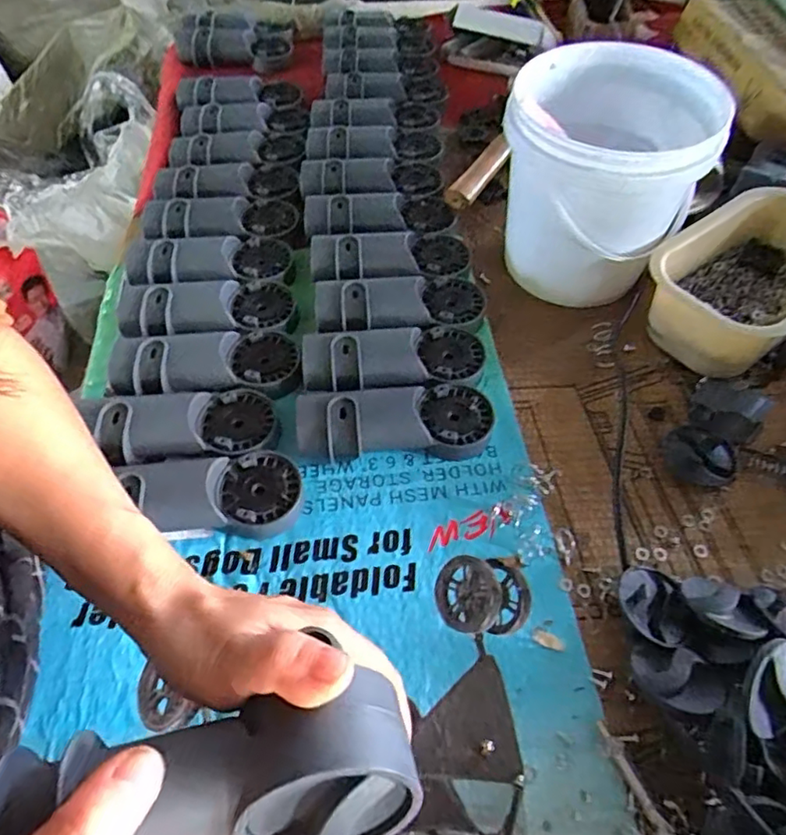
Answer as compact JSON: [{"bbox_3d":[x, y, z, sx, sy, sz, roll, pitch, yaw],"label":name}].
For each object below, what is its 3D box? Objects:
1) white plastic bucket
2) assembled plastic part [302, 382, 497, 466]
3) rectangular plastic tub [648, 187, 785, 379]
[{"bbox_3d":[0.189,-0.211,0.566,0.175,0.178,0.166,17,57,13],"label":"white plastic bucket"},{"bbox_3d":[0.002,0.004,0.495,0.159,0.042,0.059,-5,55,-2],"label":"assembled plastic part"},{"bbox_3d":[0.327,-0.120,0.552,0.198,0.085,0.130,-33,60,-20],"label":"rectangular plastic tub"}]

